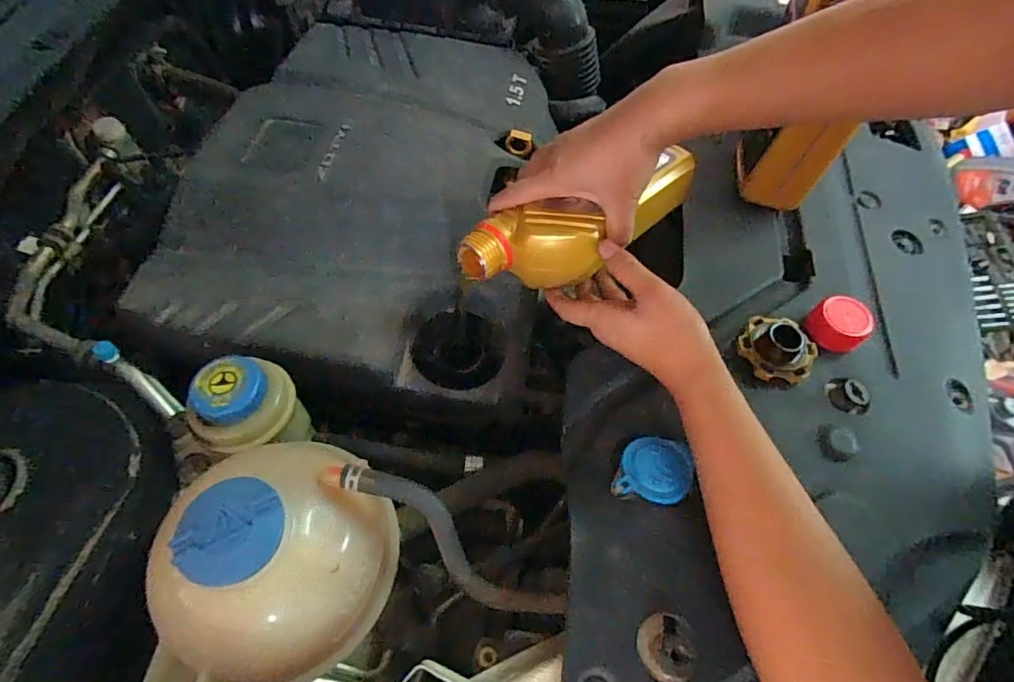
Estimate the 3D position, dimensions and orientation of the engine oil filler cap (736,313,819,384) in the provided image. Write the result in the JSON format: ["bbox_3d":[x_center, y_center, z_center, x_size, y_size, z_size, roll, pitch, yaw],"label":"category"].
[{"bbox_3d":[0.232,0.004,0.432,0.058,0.029,0.059,1,60,-2],"label":"engine oil filler cap"}]

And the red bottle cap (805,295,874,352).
[{"bbox_3d":[0.289,-0.012,0.449,0.043,0.035,0.045,1,60,-2],"label":"red bottle cap"}]

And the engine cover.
[{"bbox_3d":[-0.142,-0.208,0.633,0.411,0.102,0.565,8,60,2],"label":"engine cover"}]

